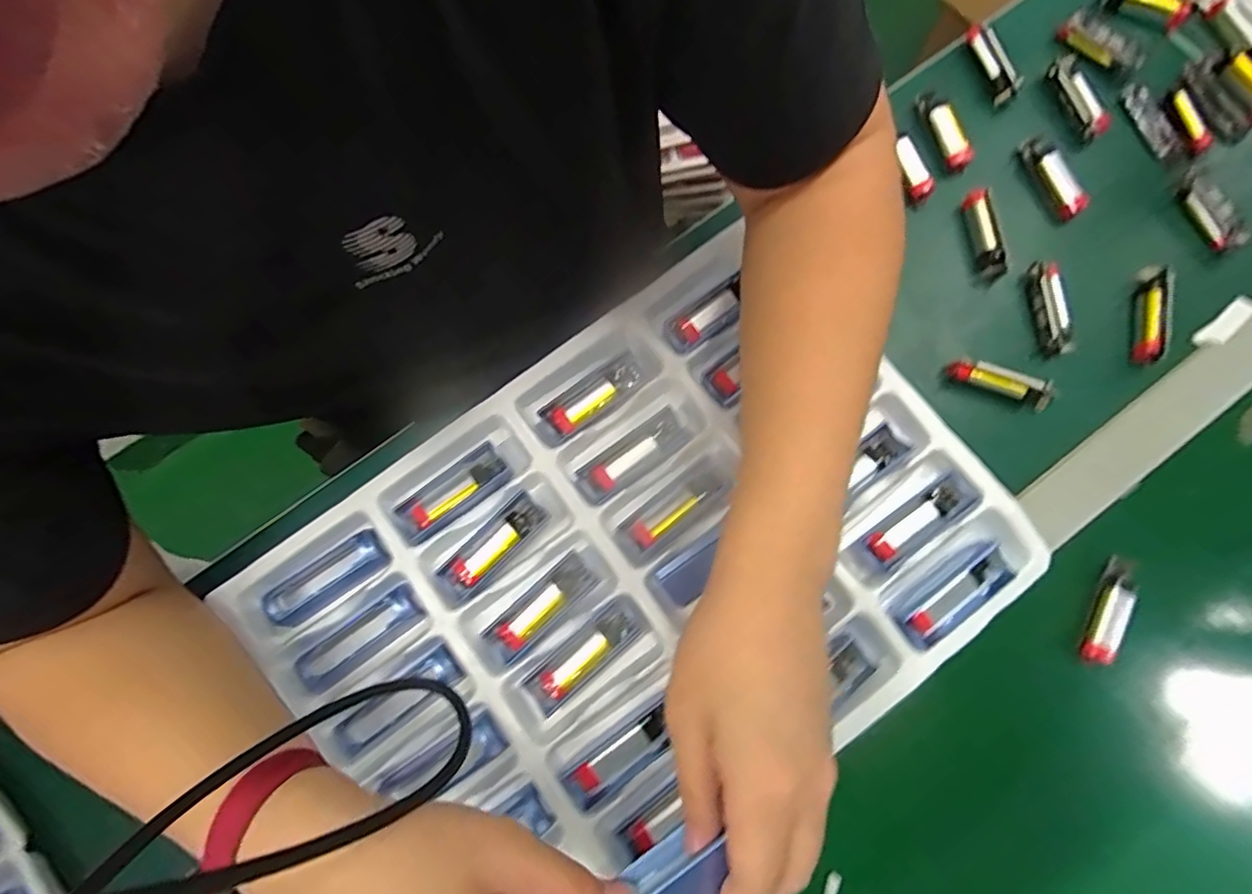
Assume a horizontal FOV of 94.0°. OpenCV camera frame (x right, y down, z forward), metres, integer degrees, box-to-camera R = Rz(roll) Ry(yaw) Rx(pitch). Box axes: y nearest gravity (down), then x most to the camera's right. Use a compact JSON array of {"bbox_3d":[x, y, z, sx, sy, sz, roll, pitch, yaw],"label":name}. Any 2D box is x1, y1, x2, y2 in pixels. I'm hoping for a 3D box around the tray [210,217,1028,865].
[{"bbox_3d":[0.006,0.081,0.377,0.436,0.036,0.301,-35,79,-5],"label":"tray"}]

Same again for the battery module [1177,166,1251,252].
[{"bbox_3d":[0.424,-0.172,0.424,0.016,0.019,0.066,-17,78,-1],"label":"battery module"}]

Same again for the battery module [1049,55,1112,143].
[{"bbox_3d":[0.345,-0.266,0.443,0.020,0.011,0.065,-28,89,-5],"label":"battery module"}]

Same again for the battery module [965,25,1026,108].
[{"bbox_3d":[0.285,-0.298,0.453,0.018,0.016,0.063,-19,78,-2],"label":"battery module"}]

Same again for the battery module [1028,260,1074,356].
[{"bbox_3d":[0.300,-0.098,0.414,0.016,0.019,0.067,-3,78,2],"label":"battery module"}]

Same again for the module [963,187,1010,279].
[{"bbox_3d":[0.262,-0.154,0.427,0.018,0.022,0.066,-5,78,1],"label":"module"}]

